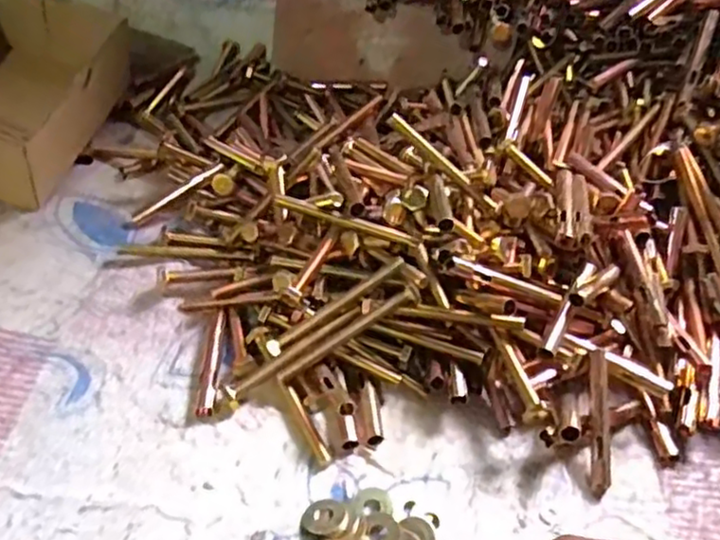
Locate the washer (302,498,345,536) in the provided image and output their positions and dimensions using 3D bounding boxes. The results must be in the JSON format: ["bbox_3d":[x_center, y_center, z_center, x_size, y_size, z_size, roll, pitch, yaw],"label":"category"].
[{"bbox_3d":[-0.020,0.139,0.368,0.023,0.004,0.024,-4,29,2],"label":"washer"}]

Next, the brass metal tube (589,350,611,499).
[{"bbox_3d":[0.150,0.095,0.409,0.011,0.008,0.088,6,76,-2],"label":"brass metal tube"}]

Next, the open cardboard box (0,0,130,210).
[{"bbox_3d":[-0.290,-0.150,0.548,0.128,0.100,0.189,14,44,6],"label":"open cardboard box"}]

